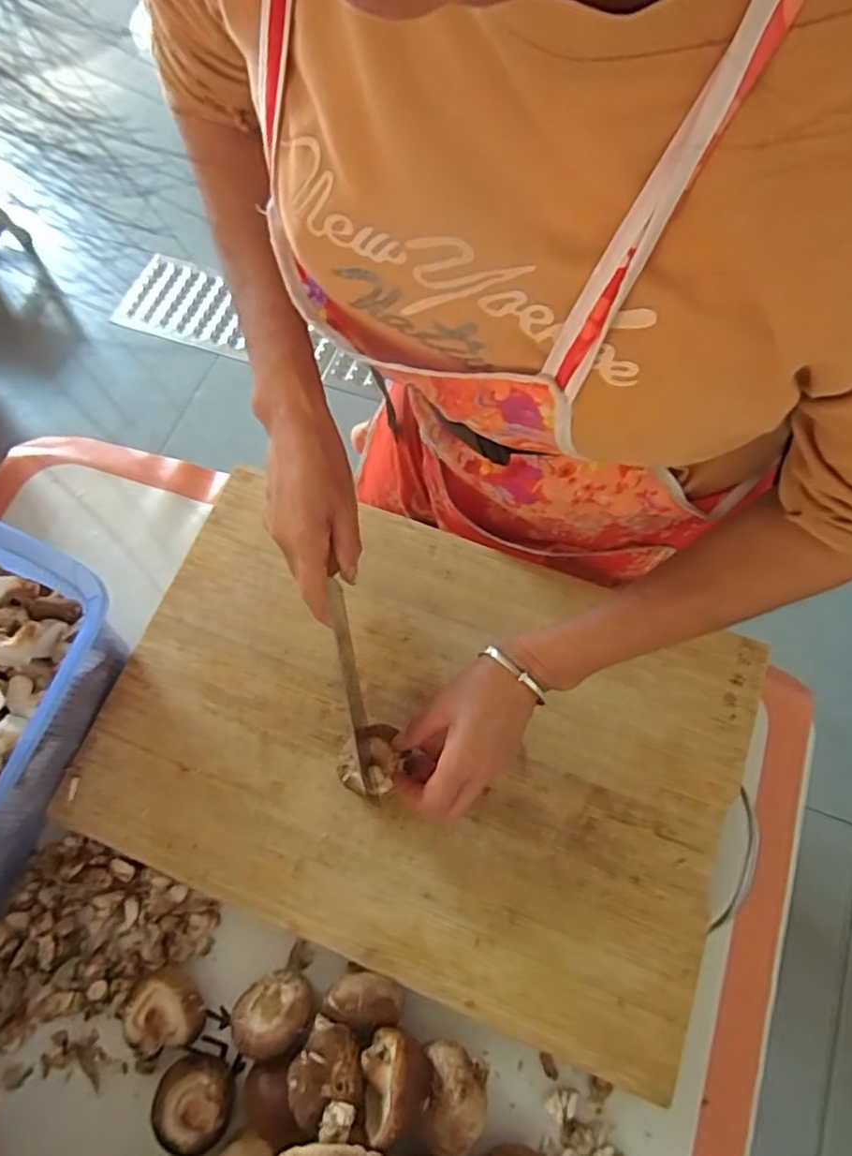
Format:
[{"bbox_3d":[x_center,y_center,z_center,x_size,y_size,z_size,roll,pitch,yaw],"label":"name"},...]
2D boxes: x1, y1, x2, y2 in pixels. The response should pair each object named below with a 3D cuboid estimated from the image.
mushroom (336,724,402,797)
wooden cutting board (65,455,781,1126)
[{"bbox_3d":[-0.043,0.136,0.495,0.044,0.027,0.050,11,70,7],"label":"mushroom"},{"bbox_3d":[-0.010,0.120,0.519,0.481,0.016,0.327,19,71,10],"label":"wooden cutting board"}]

